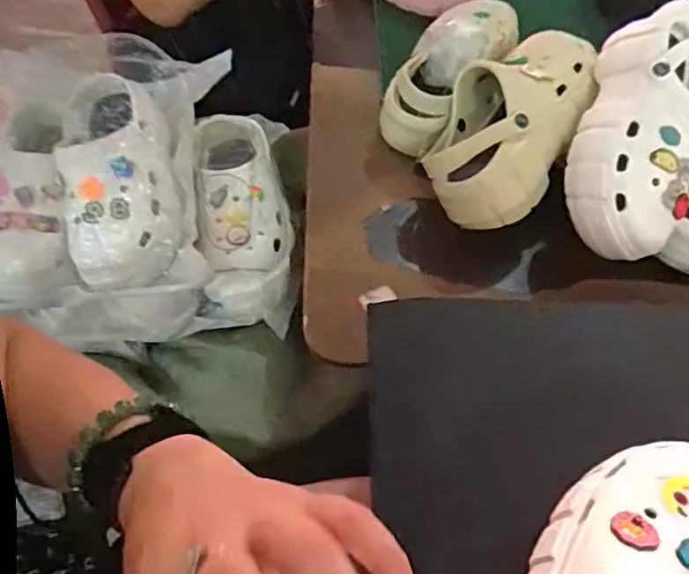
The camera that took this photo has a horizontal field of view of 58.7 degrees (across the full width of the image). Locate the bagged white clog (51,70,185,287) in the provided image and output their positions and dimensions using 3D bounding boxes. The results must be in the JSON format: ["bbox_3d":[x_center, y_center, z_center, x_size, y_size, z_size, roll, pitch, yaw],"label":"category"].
[{"bbox_3d":[-0.243,-0.115,0.671,0.118,0.105,0.240,-10,86,-11],"label":"bagged white clog"}]

